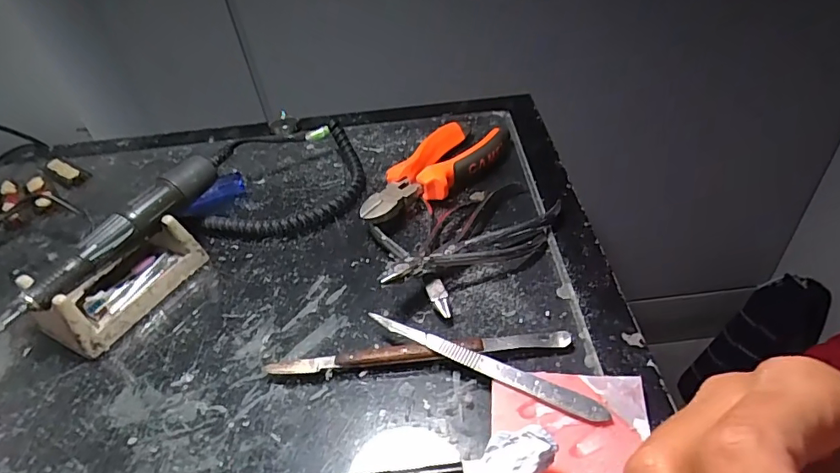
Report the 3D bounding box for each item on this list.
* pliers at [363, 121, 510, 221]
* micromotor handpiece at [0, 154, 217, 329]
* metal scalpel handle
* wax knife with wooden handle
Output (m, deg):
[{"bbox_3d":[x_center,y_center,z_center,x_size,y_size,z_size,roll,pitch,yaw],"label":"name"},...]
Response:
[{"bbox_3d":[0.016,-0.050,0.407,0.059,0.028,0.150,21,48,28],"label":"pliers"},{"bbox_3d":[-0.198,-0.003,0.332,0.021,0.022,0.161,16,46,24],"label":"micromotor handpiece"},{"bbox_3d":[0.033,0.069,0.274,0.136,0.004,0.010,19,66,24],"label":"metal scalpel handle"},{"bbox_3d":[-0.001,0.066,0.289,0.173,0.012,0.016,-5,41,3],"label":"wax knife with wooden handle"}]

